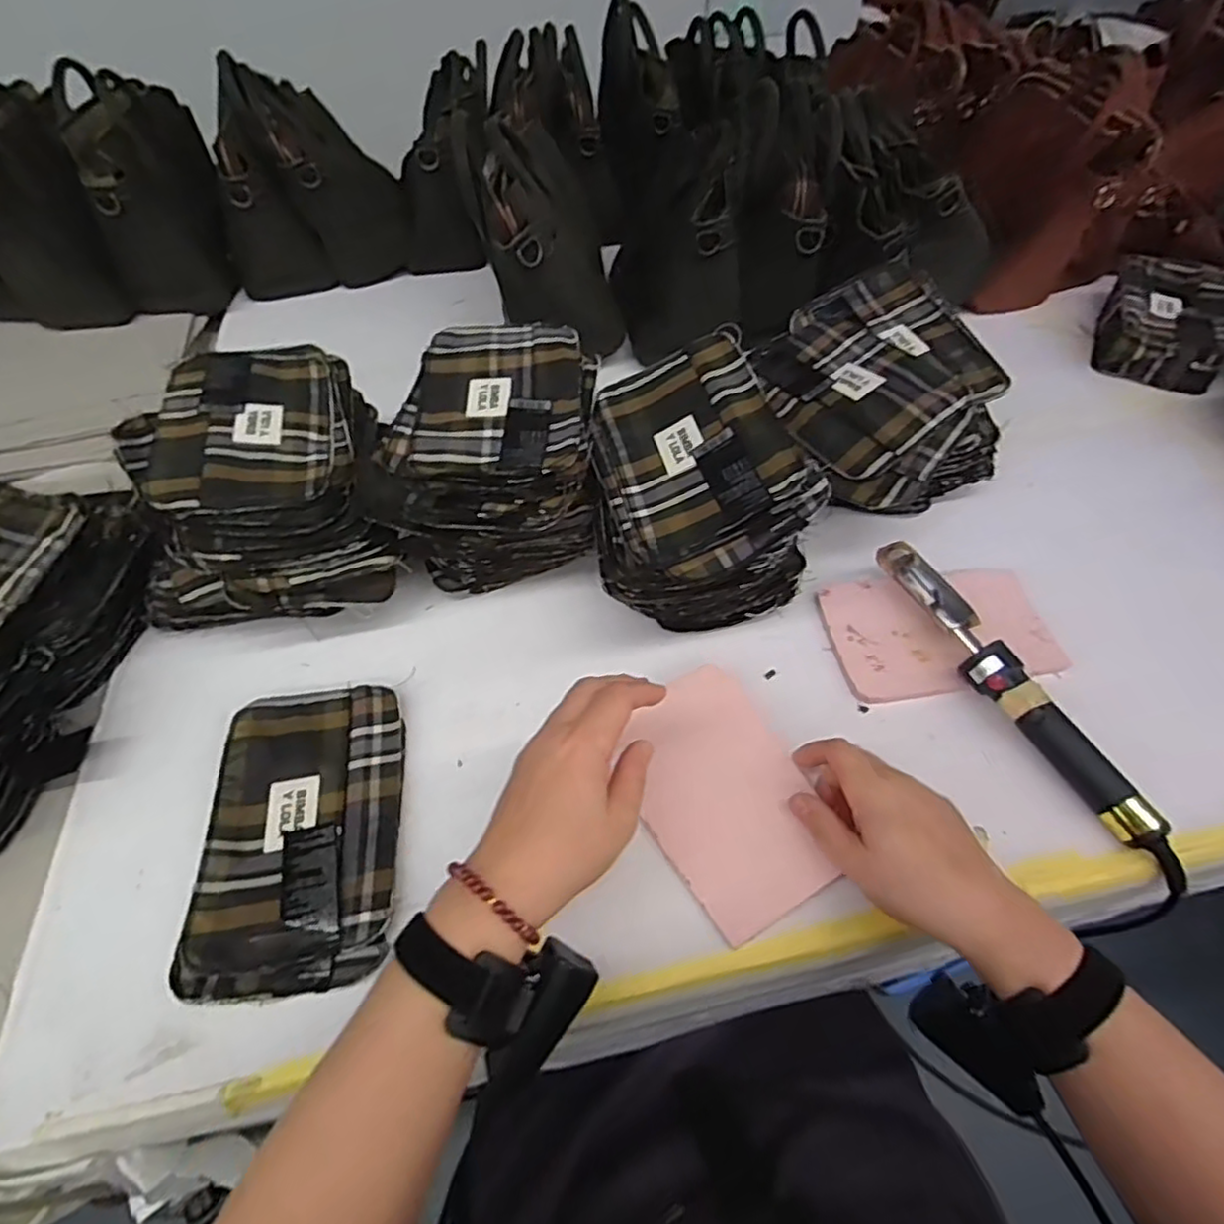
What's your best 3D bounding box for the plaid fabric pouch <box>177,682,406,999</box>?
[{"bbox_3d":[-0.217,0.150,0.469,0.129,0.022,0.210,-7,53,-4],"label":"plaid fabric pouch"}]

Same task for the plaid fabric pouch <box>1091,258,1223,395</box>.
[{"bbox_3d":[0.673,-0.350,0.808,0.125,0.069,0.211,22,56,17],"label":"plaid fabric pouch"}]

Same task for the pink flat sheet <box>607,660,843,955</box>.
[{"bbox_3d":[0.080,0.127,0.469,0.112,0.011,0.170,-31,58,-7],"label":"pink flat sheet"}]

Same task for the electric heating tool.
[{"bbox_3d":[0.298,0.048,0.507,0.039,0.035,0.270,-19,55,-13],"label":"electric heating tool"}]

